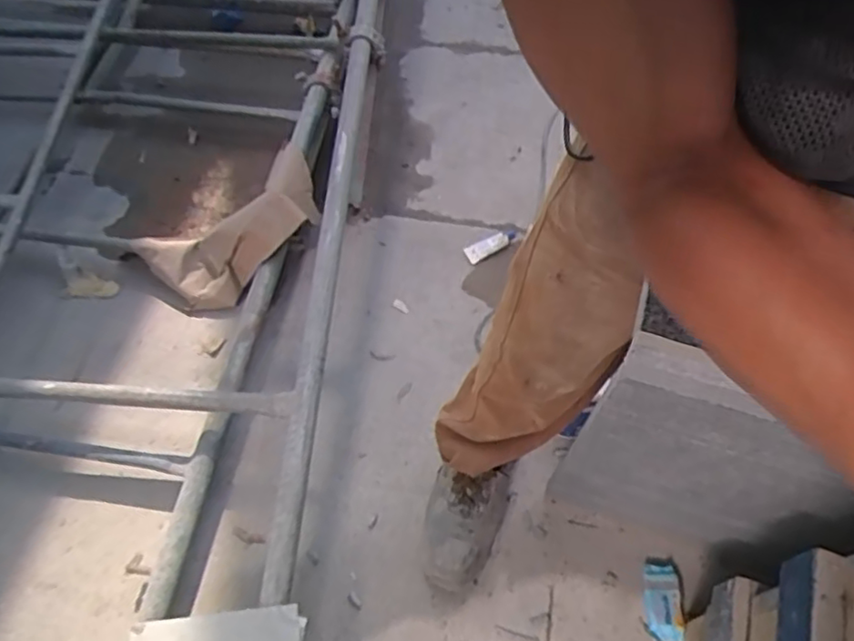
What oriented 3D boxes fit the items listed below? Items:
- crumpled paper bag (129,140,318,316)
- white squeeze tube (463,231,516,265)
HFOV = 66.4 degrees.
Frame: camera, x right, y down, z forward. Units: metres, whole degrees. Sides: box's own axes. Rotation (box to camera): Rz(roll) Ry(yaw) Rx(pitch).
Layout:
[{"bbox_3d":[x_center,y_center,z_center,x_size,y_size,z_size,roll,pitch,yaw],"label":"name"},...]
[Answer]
[{"bbox_3d":[-0.375,-0.180,1.302,0.377,0.155,0.185,-40,62,3],"label":"crumpled paper bag"},{"bbox_3d":[0.132,-0.158,1.350,0.116,0.011,0.045,-30,62,-16],"label":"white squeeze tube"}]

